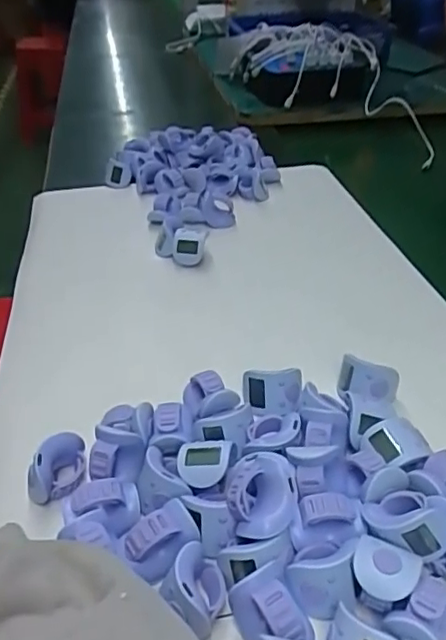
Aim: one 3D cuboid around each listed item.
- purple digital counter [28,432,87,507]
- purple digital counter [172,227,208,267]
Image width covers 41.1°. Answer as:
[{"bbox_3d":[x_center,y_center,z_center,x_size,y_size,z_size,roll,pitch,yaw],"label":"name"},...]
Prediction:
[{"bbox_3d":[-0.099,0.087,0.354,0.034,0.027,0.031,-10,36,-12],"label":"purple digital counter"},{"bbox_3d":[-0.032,-0.068,0.569,0.031,0.038,0.012,-2,35,-1],"label":"purple digital counter"}]

